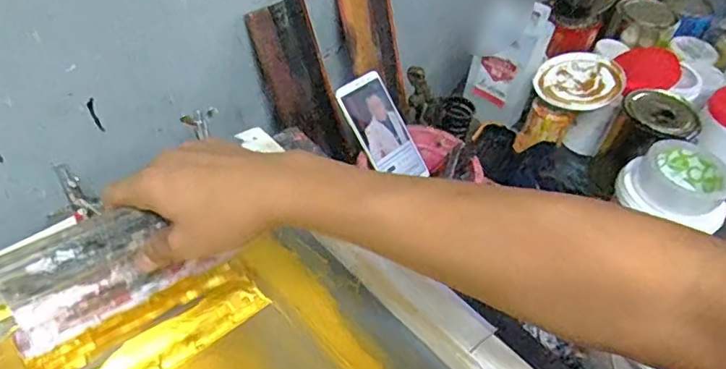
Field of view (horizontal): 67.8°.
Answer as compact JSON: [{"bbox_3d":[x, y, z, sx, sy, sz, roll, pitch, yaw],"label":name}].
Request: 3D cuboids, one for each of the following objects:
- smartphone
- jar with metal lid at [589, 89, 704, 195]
[{"bbox_3d":[0.026,-0.067,0.689,0.072,0.008,0.145,-31,100,-29],"label":"smartphone"},{"bbox_3d":[0.424,-0.056,0.814,0.118,0.147,0.100,-16,51,-20],"label":"jar with metal lid"}]

